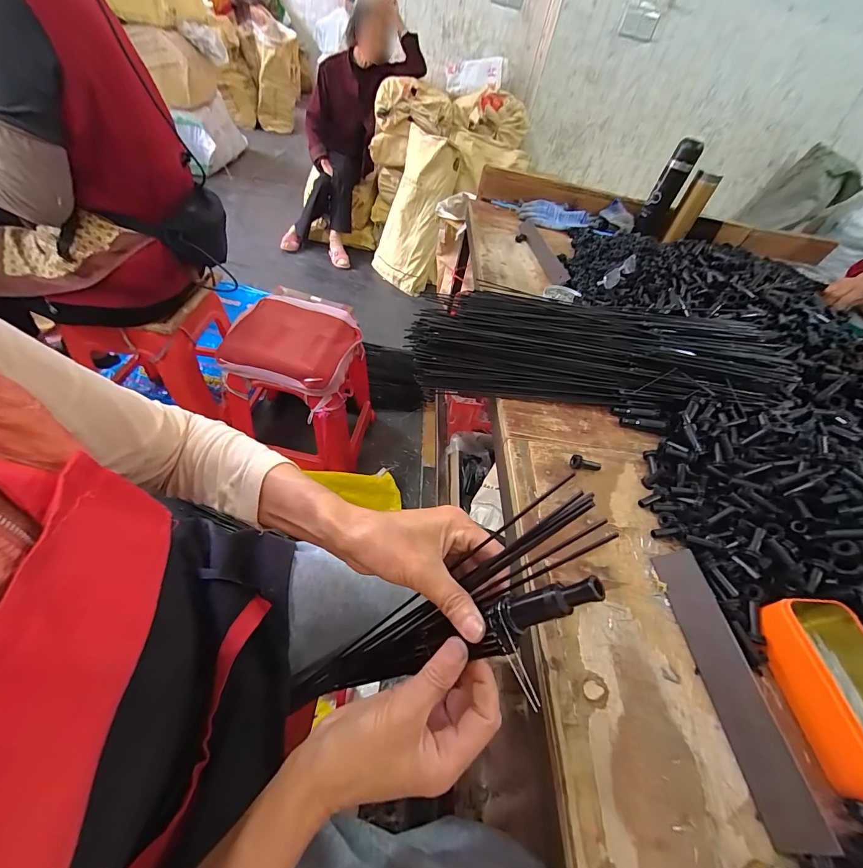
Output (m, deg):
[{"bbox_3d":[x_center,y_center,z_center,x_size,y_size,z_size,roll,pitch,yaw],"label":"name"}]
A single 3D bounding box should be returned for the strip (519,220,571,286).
[{"bbox_3d":[0.268,-0.443,0.893,0.049,0.011,0.320,1,50,-12],"label":"strip"}]

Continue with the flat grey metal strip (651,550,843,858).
[{"bbox_3d":[0.264,0.215,0.334,0.041,0.007,0.215,-23,47,23],"label":"flat grey metal strip"}]

